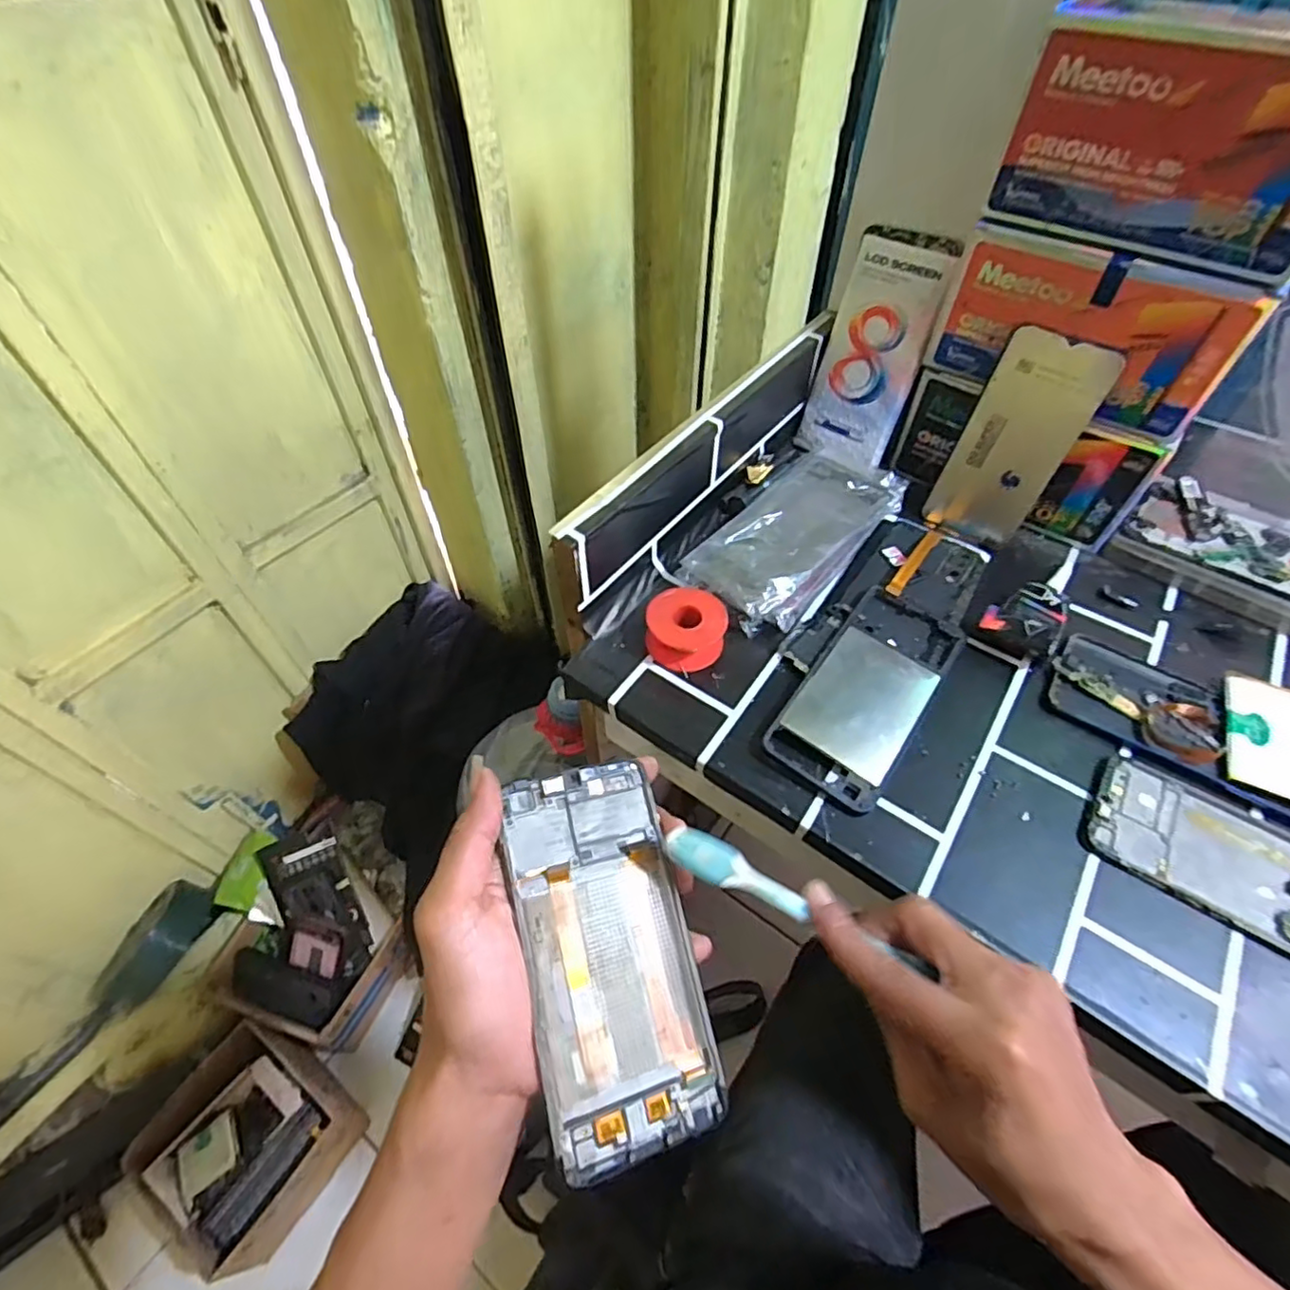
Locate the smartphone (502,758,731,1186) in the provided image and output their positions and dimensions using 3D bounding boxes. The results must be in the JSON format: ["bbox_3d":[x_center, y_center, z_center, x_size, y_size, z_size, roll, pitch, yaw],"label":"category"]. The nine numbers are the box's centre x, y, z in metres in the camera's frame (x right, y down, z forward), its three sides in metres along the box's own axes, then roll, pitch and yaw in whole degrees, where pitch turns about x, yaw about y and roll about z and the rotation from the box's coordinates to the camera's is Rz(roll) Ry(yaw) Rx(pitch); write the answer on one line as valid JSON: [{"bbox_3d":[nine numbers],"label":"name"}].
[{"bbox_3d":[-0.015,0.128,0.266,0.068,0.007,0.148,-8,72,-22],"label":"smartphone"}]

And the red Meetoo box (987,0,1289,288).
[{"bbox_3d":[0.298,-0.279,0.348,0.053,0.097,0.174,-38,62,-25],"label":"red Meetoo box"}]

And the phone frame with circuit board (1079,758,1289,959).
[{"bbox_3d":[0.330,0.121,0.349,0.149,0.012,0.075,30,58,21],"label":"phone frame with circuit board"}]

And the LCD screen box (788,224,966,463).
[{"bbox_3d":[0.184,-0.241,0.517,0.090,0.168,0.018,36,41,28],"label":"LCD screen box"}]

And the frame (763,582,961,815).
[{"bbox_3d":[0.146,0.029,0.414,0.070,0.015,0.161,30,58,21],"label":"frame"}]

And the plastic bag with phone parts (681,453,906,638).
[{"bbox_3d":[0.119,-0.093,0.484,0.092,0.023,0.202,35,60,24],"label":"plastic bag with phone parts"}]

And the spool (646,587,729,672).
[{"bbox_3d":[0.028,-0.011,0.431,0.053,0.030,0.048,6,53,4],"label":"spool"}]

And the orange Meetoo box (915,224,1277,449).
[{"bbox_3d":[0.286,-0.205,0.418,0.173,0.097,0.018,32,59,22],"label":"orange Meetoo box"}]

